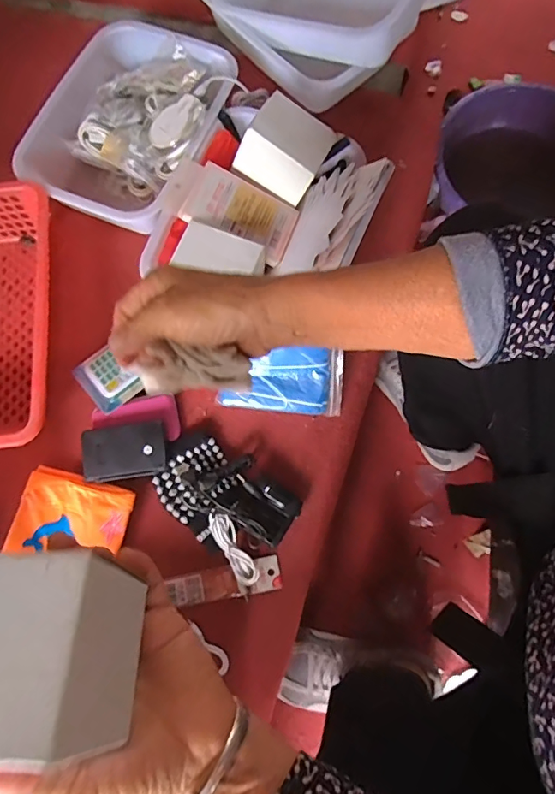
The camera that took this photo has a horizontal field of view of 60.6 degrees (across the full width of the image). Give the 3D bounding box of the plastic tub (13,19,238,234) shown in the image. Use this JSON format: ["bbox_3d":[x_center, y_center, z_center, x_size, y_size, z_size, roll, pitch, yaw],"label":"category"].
[{"bbox_3d":[-0.193,-0.356,0.638,0.218,0.077,0.287,21,76,7],"label":"plastic tub"}]

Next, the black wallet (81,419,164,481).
[{"bbox_3d":[-0.180,0.064,0.554,0.095,0.012,0.061,-5,75,0],"label":"black wallet"}]

